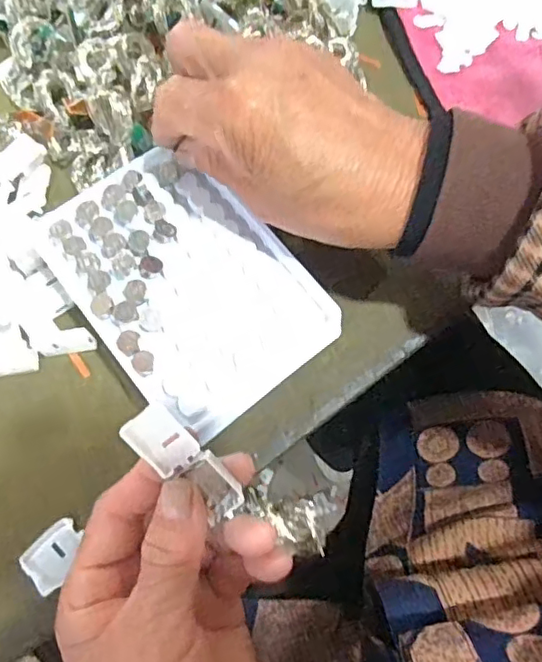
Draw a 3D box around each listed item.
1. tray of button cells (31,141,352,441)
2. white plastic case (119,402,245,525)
[{"bbox_3d":[-0.041,-0.025,0.279,0.094,0.012,0.132,-38,79,-9],"label":"tray of button cells"},{"bbox_3d":[-0.034,0.053,0.233,0.019,0.011,0.054,-46,102,-11],"label":"white plastic case"}]

